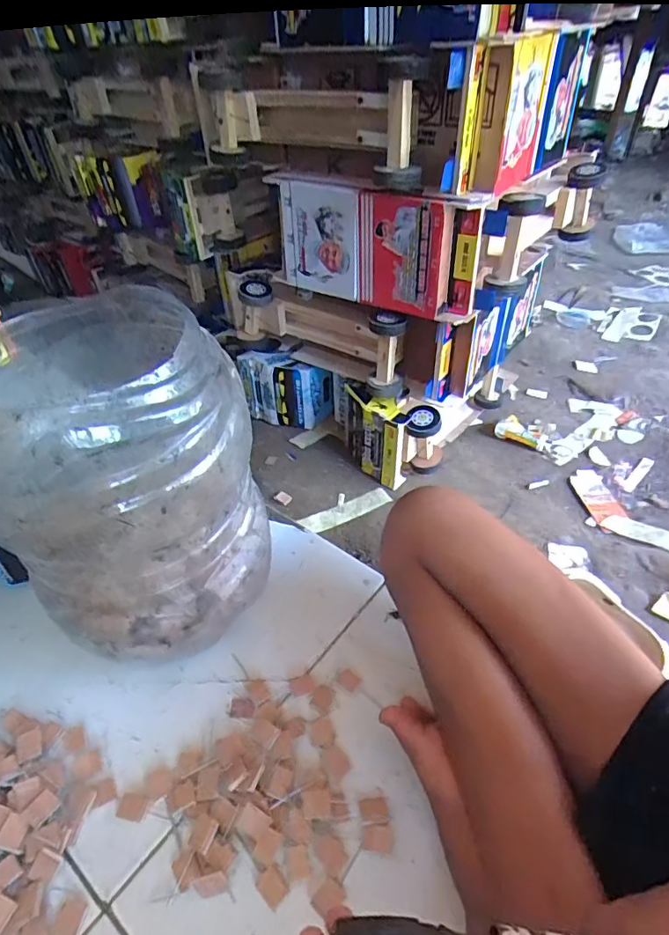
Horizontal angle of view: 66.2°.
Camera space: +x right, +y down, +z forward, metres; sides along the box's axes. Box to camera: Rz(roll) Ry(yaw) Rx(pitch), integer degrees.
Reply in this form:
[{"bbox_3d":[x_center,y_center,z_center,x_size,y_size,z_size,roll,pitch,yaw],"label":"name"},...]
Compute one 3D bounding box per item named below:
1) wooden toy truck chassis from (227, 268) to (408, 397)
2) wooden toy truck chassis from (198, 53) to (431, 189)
[{"bbox_3d":[-0.048,-0.245,0.931,0.400,0.161,0.074,26,50,26],"label":"wooden toy truck chassis"},{"bbox_3d":[-0.044,-0.486,0.713,0.374,0.125,0.087,30,52,29],"label":"wooden toy truck chassis"}]

